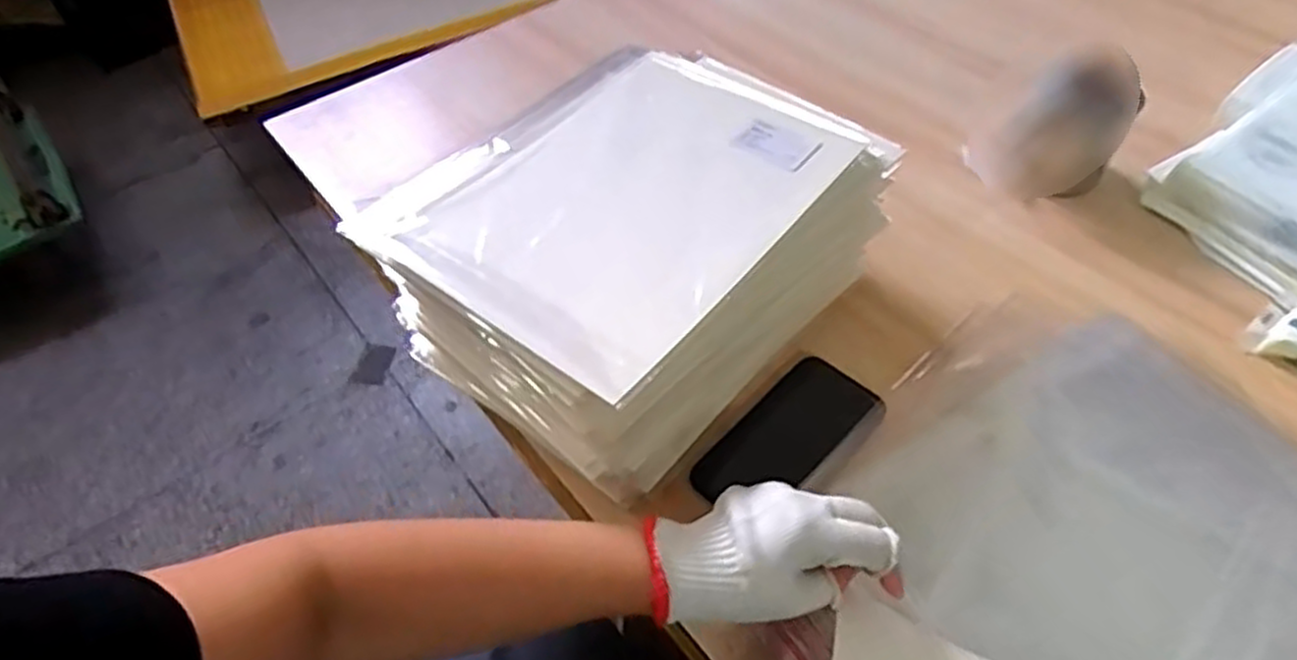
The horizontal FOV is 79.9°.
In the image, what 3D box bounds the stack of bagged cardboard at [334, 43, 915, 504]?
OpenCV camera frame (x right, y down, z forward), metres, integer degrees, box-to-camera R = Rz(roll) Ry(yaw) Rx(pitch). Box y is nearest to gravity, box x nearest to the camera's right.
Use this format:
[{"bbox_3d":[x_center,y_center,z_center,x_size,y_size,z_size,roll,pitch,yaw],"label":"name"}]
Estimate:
[{"bbox_3d":[-0.006,-0.068,0.600,0.259,0.126,0.313,32,60,25],"label":"stack of bagged cardboard"}]

